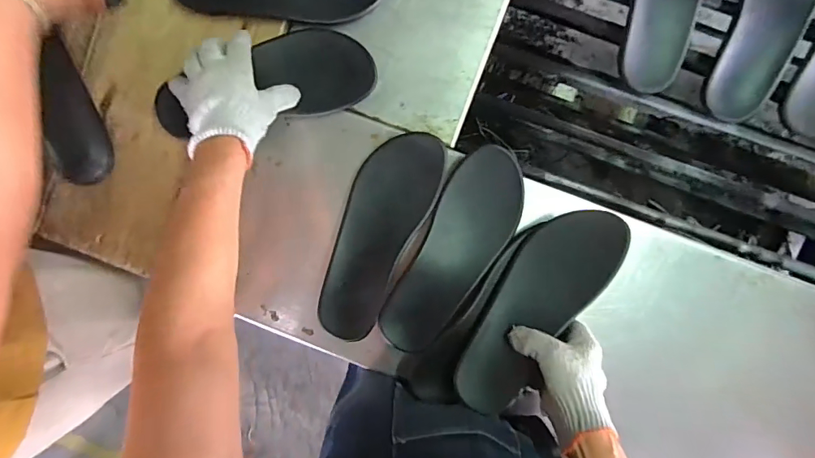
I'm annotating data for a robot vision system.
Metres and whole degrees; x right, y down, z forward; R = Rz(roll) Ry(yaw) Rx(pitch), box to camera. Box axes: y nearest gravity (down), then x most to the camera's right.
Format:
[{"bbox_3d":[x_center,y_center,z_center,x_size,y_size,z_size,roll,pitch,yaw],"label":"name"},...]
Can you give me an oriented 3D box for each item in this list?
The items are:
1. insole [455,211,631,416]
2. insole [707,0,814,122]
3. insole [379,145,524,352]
[{"bbox_3d":[0.142,0.090,0.519,0.095,0.027,0.252,36,91,13],"label":"insole"},{"bbox_3d":[0.426,-0.254,0.514,0.093,0.023,0.260,14,99,3],"label":"insole"},{"bbox_3d":[0.057,0.030,0.541,0.093,0.011,0.255,30,99,1],"label":"insole"}]

